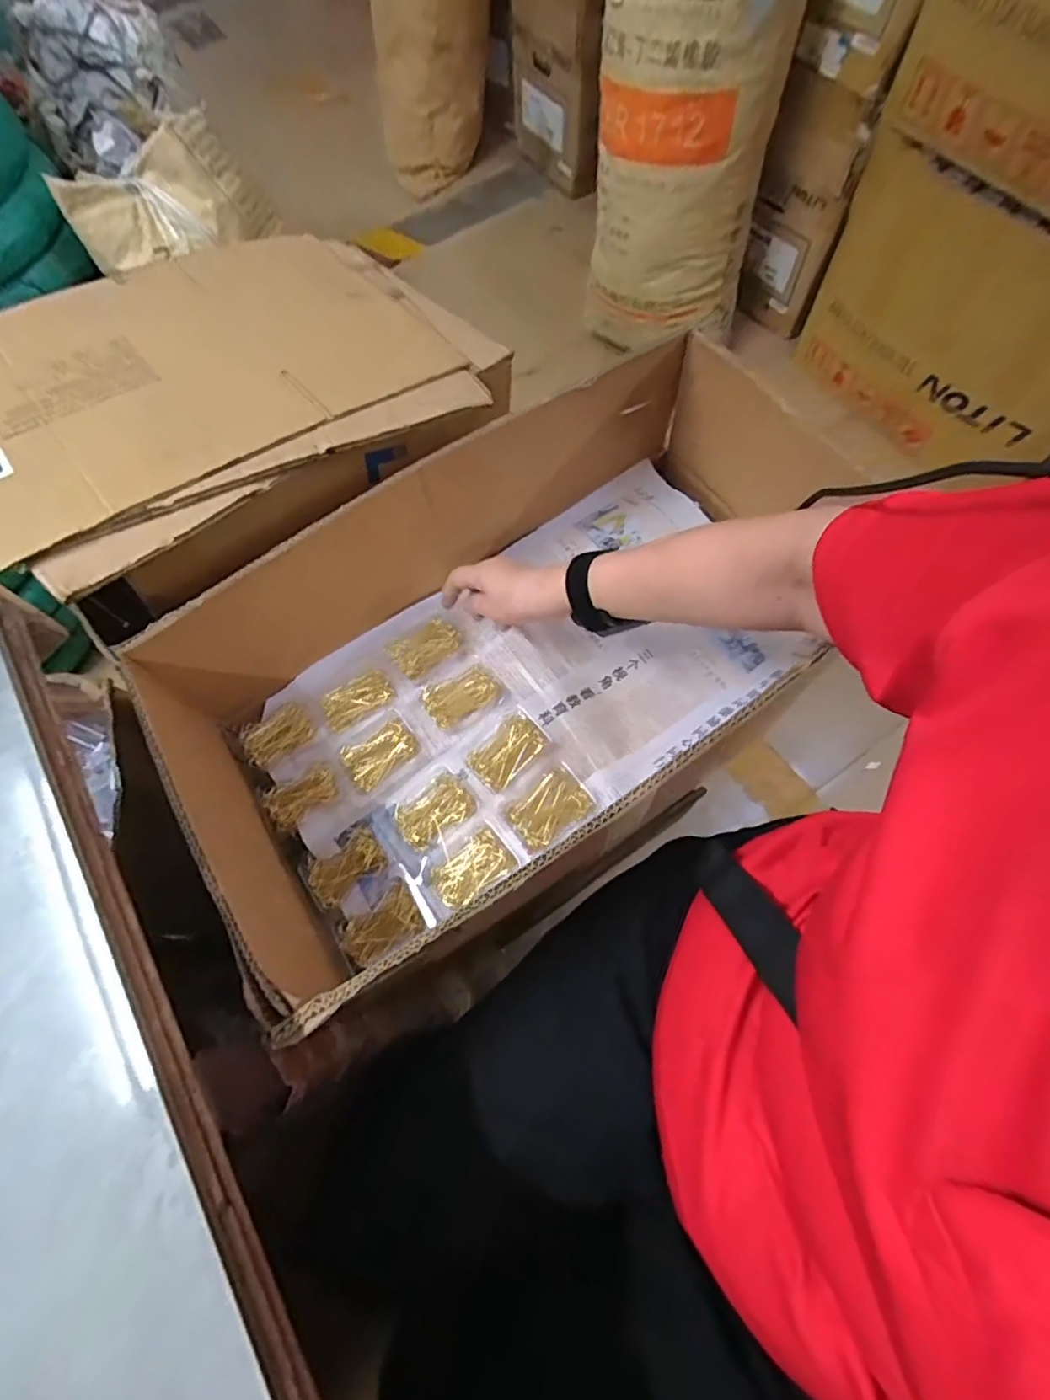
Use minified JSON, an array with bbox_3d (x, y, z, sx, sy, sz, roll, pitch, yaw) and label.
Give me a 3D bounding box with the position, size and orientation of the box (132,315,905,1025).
[{"bbox_3d":[-0.001,-0.041,0.535,0.583,0.196,0.351,-32,69,-10],"label":"box"}]

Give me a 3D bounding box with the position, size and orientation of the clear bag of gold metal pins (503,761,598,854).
[{"bbox_3d":[0.021,0.096,0.531,0.075,0.019,0.055,-35,70,-11],"label":"clear bag of gold metal pins"}]

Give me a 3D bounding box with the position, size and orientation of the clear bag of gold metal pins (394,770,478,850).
[{"bbox_3d":[-0.085,0.104,0.548,0.072,0.014,0.048,-37,70,-12],"label":"clear bag of gold metal pins"}]

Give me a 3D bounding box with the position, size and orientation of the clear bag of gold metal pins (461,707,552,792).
[{"bbox_3d":[-0.018,0.047,0.557,0.075,0.014,0.049,-43,71,-14],"label":"clear bag of gold metal pins"}]

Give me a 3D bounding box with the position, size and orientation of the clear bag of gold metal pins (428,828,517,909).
[{"bbox_3d":[-0.048,0.152,0.524,0.071,0.012,0.043,-37,70,-12],"label":"clear bag of gold metal pins"}]

